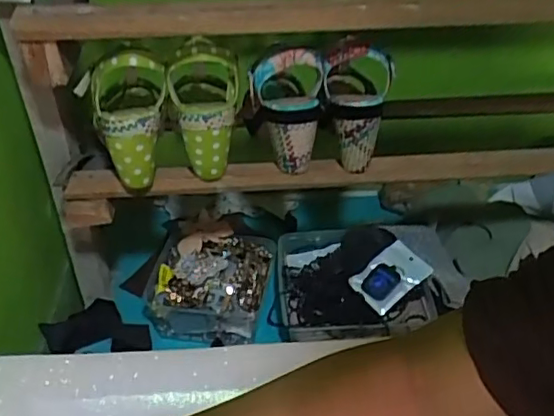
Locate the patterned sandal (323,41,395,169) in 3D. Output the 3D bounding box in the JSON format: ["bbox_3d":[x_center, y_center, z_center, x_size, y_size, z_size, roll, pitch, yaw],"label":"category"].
[{"bbox_3d":[0.088,-0.114,0.668,0.073,0.141,0.065,7,37,10],"label":"patterned sandal"}]

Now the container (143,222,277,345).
[{"bbox_3d":[-0.092,0.110,0.848,0.164,0.077,0.163,6,37,9],"label":"container"}]

